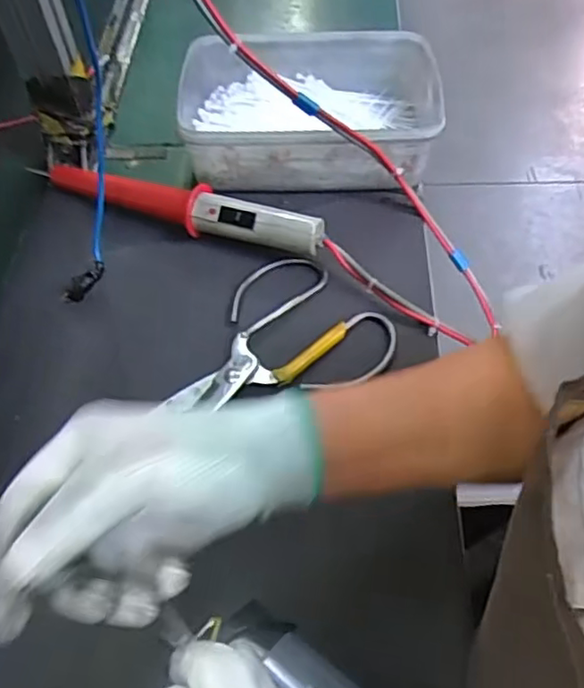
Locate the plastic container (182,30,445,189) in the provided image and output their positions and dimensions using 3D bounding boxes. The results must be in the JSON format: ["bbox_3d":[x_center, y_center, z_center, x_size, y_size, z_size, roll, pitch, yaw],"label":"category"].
[{"bbox_3d":[0.016,-0.210,0.577,0.223,0.072,0.160,-1,55,3],"label":"plastic container"}]

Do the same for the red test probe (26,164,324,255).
[{"bbox_3d":[-0.100,-0.120,0.538,0.268,0.042,0.034,21,59,17],"label":"red test probe"}]

